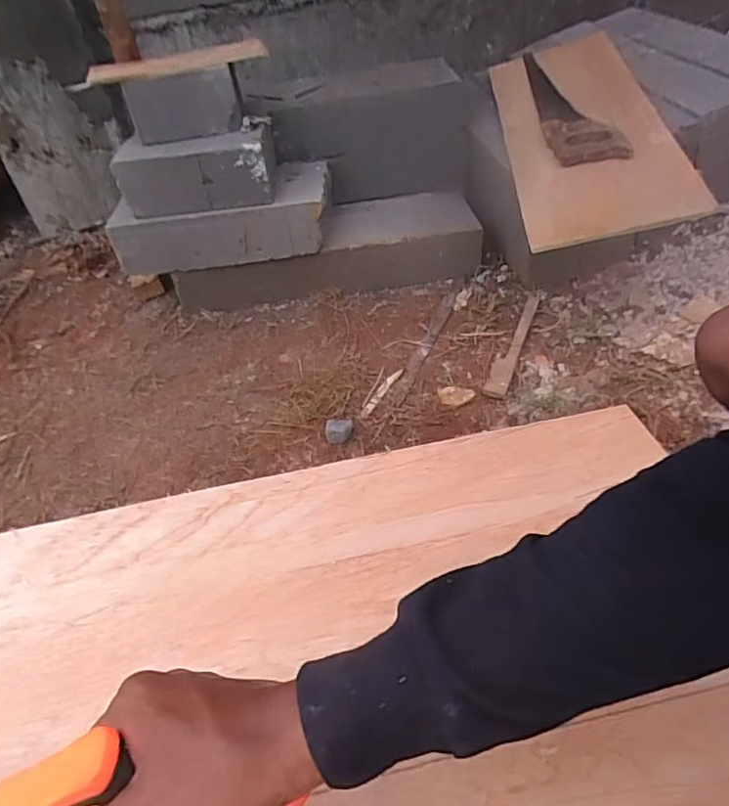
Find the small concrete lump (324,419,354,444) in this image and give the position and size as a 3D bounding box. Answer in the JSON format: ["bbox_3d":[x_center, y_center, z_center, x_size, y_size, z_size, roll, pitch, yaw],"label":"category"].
[{"bbox_3d":[-0.037,0.039,0.811,0.041,0.027,0.039,-11,43,-2],"label":"small concrete lump"}]

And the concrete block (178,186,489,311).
[{"bbox_3d":[-0.074,-0.316,1.117,0.589,0.108,0.211,-9,44,-1],"label":"concrete block"}]

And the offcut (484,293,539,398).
[{"bbox_3d":[0.250,-0.106,0.923,0.034,0.008,0.269,13,47,21],"label":"offcut"}]

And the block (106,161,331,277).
[{"bbox_3d":[-0.257,-0.349,1.034,0.391,0.104,0.184,-9,43,-1],"label":"block"}]

